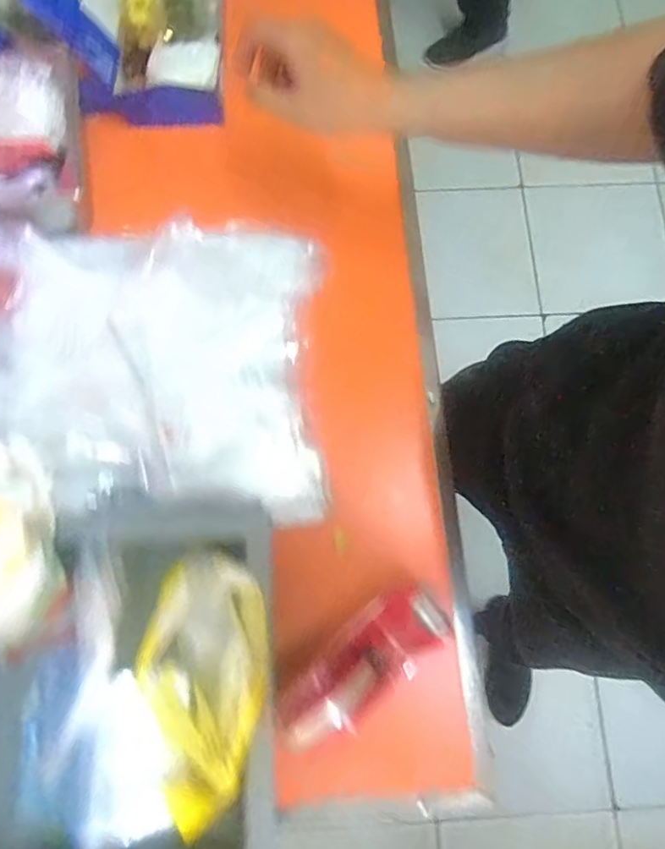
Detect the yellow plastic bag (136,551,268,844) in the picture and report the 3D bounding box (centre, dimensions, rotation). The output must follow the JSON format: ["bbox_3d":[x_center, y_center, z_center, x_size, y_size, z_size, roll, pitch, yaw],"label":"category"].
[{"bbox_3d":[-0.096,0.198,0.434,0.089,0.058,0.182,-5,57,-2],"label":"yellow plastic bag"}]

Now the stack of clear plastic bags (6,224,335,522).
[{"bbox_3d":[-0.151,-0.063,0.534,0.277,0.031,0.285,3,77,-13],"label":"stack of clear plastic bags"}]

